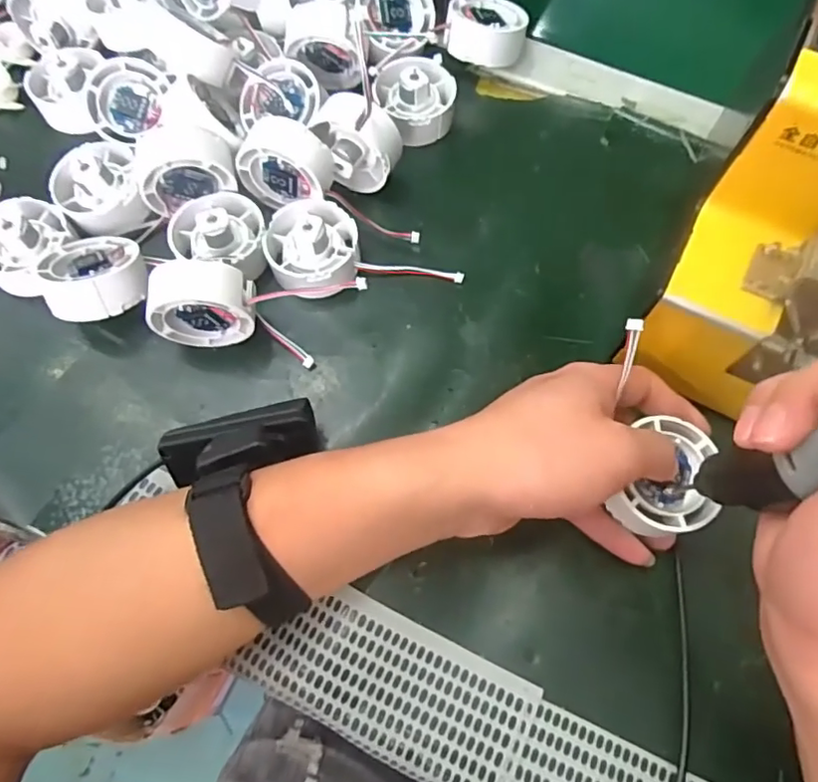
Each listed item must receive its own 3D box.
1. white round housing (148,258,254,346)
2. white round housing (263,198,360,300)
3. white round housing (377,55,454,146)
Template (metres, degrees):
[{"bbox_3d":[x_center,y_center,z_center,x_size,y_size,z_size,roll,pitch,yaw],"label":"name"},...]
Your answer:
[{"bbox_3d":[-0.110,-0.045,0.318,0.052,0.058,0.023,-1,69,-1],"label":"white round housing"},{"bbox_3d":[-0.057,-0.087,0.345,0.053,0.028,0.060,-10,69,-5],"label":"white round housing"},{"bbox_3d":[0.005,-0.195,0.392,0.051,0.033,0.053,0,69,-1],"label":"white round housing"}]

